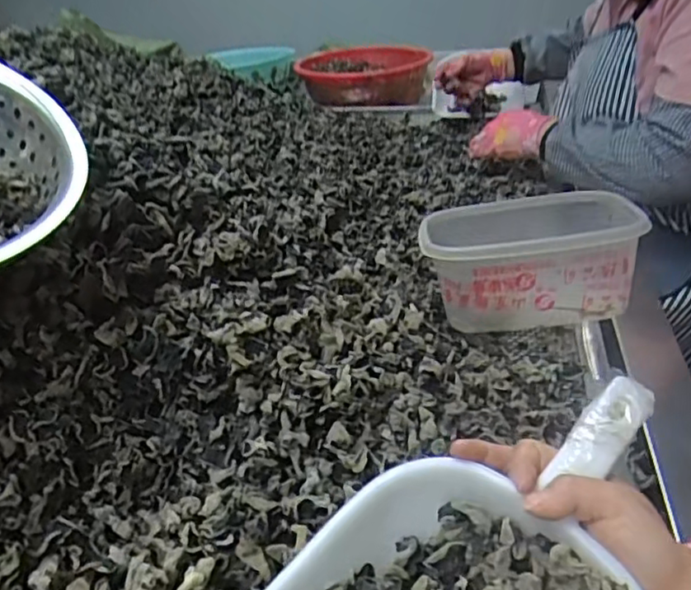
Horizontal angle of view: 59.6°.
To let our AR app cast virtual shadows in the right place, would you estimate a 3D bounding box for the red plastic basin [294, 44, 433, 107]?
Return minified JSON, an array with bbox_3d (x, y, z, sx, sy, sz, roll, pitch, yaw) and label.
[{"bbox_3d":[0.038,-0.535,1.466,0.302,0.120,0.343,-4,32,1],"label":"red plastic basin"}]

